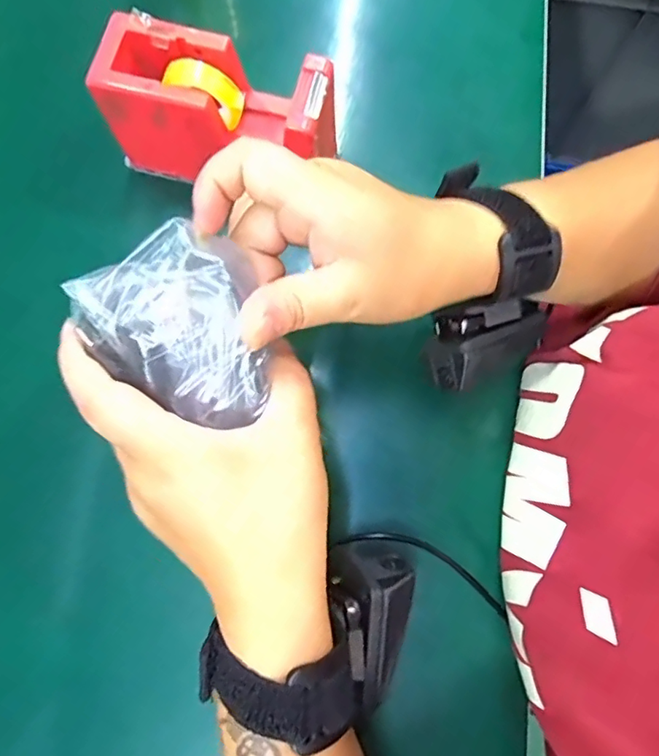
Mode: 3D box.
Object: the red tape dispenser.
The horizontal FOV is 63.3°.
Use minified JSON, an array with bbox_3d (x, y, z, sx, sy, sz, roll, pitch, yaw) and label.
[{"bbox_3d":[-0.061,-0.151,0.314,0.135,0.073,0.059,14,78,4],"label":"red tape dispenser"}]

